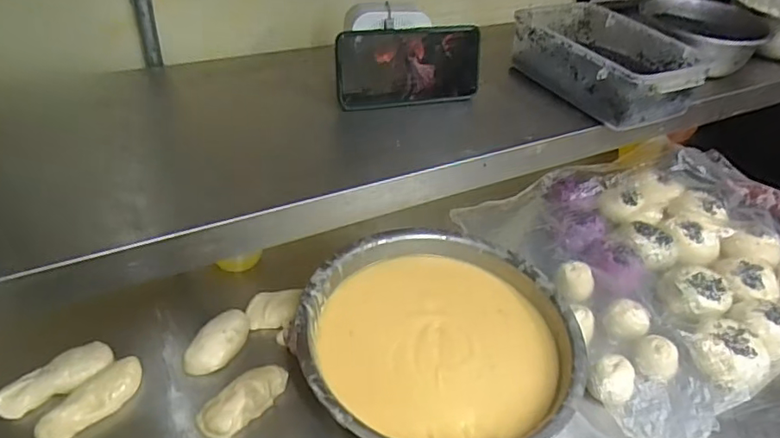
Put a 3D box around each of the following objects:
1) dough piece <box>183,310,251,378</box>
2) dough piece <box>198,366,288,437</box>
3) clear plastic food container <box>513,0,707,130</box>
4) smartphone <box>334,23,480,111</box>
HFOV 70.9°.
[{"bbox_3d":[-0.206,0.149,0.663,0.049,0.025,0.092,16,42,9],"label":"dough piece"},{"bbox_3d":[-0.161,0.201,0.612,0.106,0.028,0.046,-29,53,-34],"label":"dough piece"},{"bbox_3d":[0.253,-0.191,0.653,0.137,0.064,0.210,-15,45,-25],"label":"clear plastic food container"},{"bbox_3d":[0.024,-0.162,0.582,0.163,0.078,0.008,-12,25,-21],"label":"smartphone"}]

